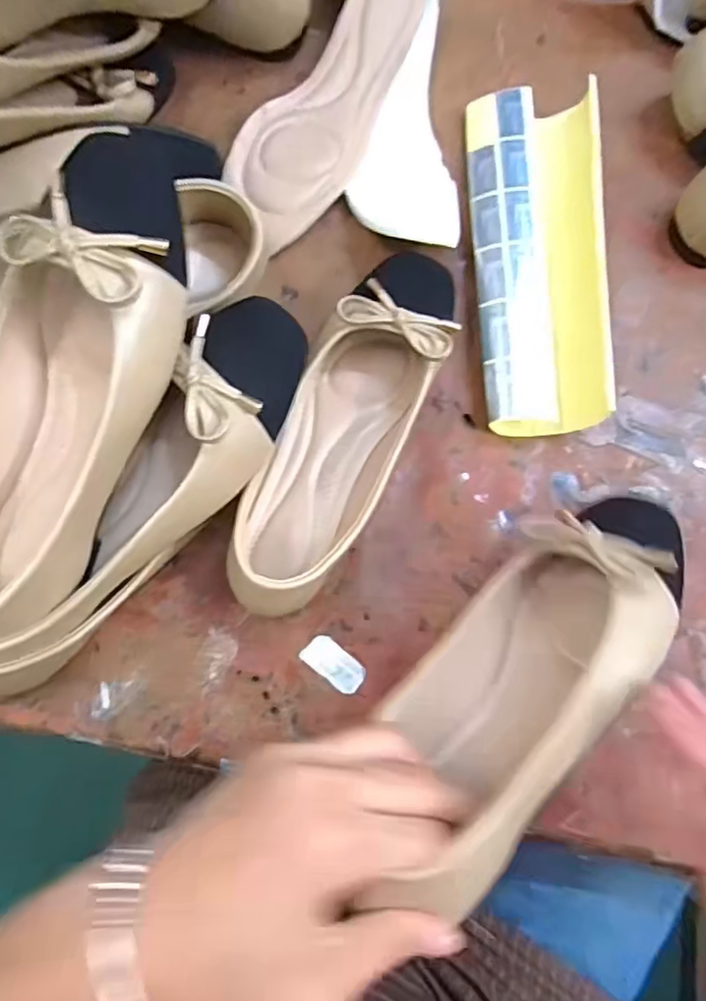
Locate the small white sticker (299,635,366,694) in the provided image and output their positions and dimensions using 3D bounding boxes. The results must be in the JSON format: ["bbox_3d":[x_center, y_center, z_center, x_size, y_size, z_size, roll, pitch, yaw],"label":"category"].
[{"bbox_3d":[-0.011,0.101,0.366,0.039,0.004,0.021,39,81,6],"label":"small white sticker"}]

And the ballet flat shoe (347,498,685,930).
[{"bbox_3d":[0.083,0.079,0.280,0.075,0.073,0.225,41,57,5],"label":"ballet flat shoe"}]

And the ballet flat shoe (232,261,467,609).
[{"bbox_3d":[-0.012,-0.035,0.361,0.079,0.058,0.212,25,79,4],"label":"ballet flat shoe"}]

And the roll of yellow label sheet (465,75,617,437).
[{"bbox_3d":[0.121,-0.166,0.398,0.081,0.044,0.250,4,79,-1],"label":"roll of yellow label sheet"}]

